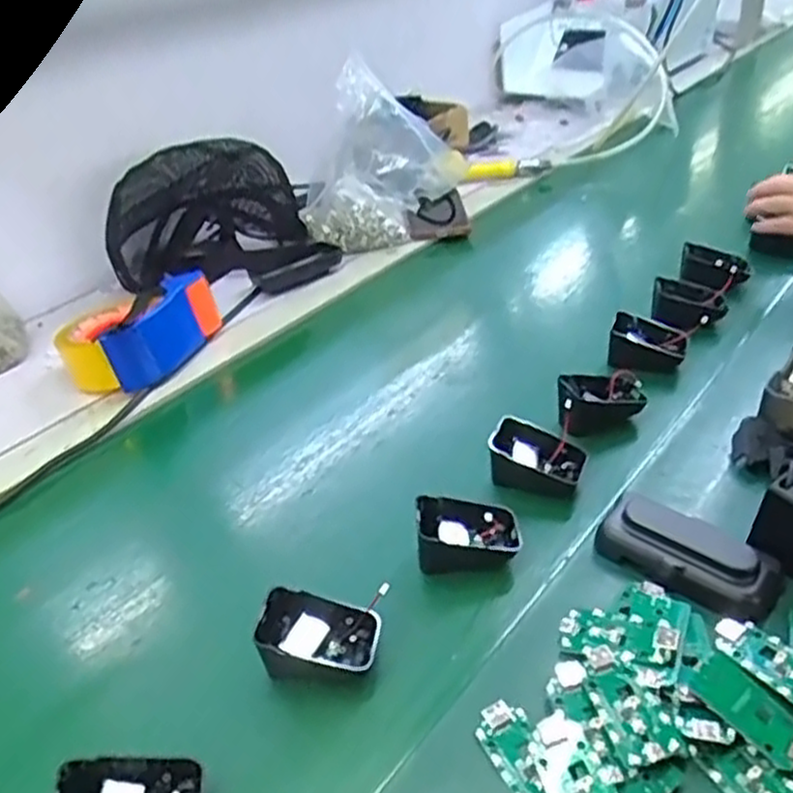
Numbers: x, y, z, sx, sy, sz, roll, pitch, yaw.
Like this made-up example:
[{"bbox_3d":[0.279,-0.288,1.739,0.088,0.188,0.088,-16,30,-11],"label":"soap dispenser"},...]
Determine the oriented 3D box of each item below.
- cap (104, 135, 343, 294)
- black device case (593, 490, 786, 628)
[{"bbox_3d":[-0.198,-0.217,0.908,0.248,0.143,0.165,-3,33,6],"label":"cap"},{"bbox_3d":[0.182,0.099,0.478,0.106,0.031,0.047,23,43,37],"label":"black device case"}]

